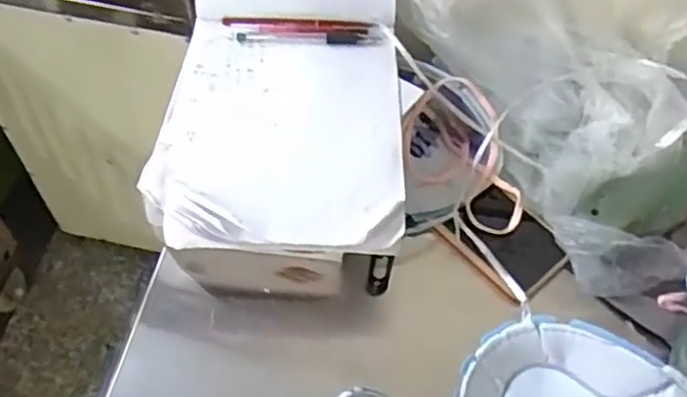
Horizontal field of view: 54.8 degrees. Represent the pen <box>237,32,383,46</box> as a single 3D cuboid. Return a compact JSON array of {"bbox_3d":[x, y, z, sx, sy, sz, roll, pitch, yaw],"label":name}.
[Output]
[{"bbox_3d":[-0.032,-0.151,0.623,0.133,0.005,0.015,1,55,-2],"label":"pen"}]

